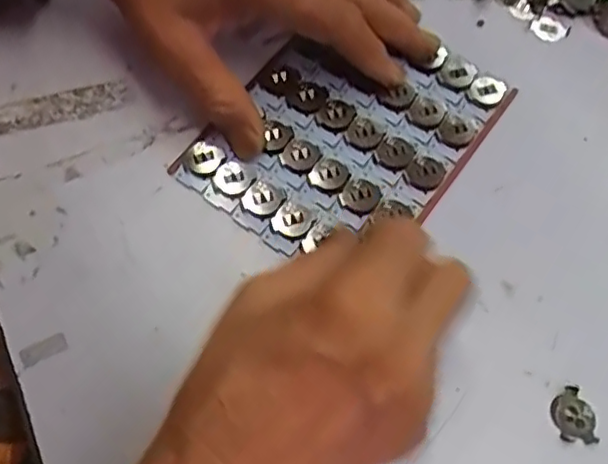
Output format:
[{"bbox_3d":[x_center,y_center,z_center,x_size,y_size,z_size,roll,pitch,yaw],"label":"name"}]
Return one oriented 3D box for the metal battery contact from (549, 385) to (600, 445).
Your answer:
[{"bbox_3d":[0.116,0.080,0.269,0.018,0.005,0.023,-26,70,-11],"label":"metal battery contact"}]

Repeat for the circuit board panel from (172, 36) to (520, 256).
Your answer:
[{"bbox_3d":[0.022,-0.050,0.316,0.111,0.008,0.140,35,72,13],"label":"circuit board panel"}]

